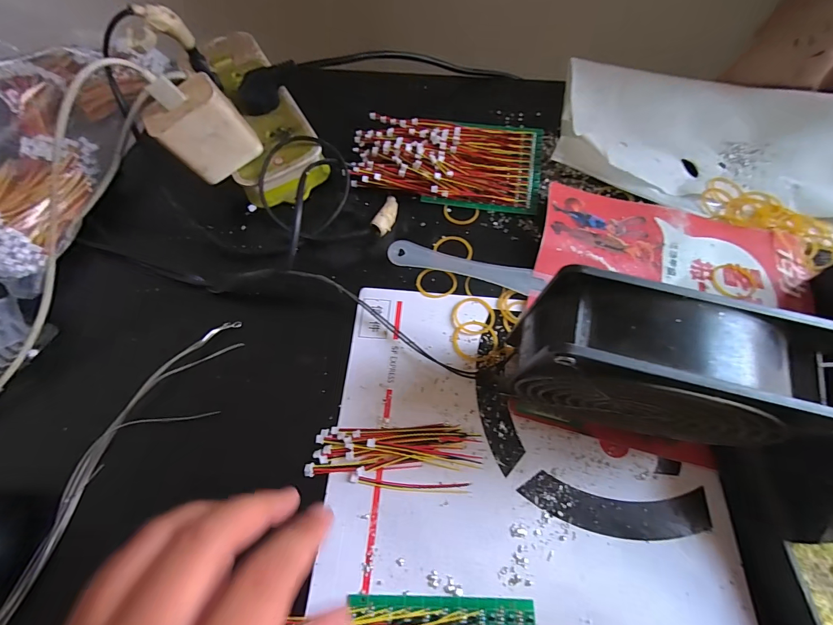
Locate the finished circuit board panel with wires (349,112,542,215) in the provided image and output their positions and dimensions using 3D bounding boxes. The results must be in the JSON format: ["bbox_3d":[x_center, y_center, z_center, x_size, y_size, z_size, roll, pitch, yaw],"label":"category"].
[{"bbox_3d":[0.027,-0.137,0.331,0.163,0.018,0.087,8,66,3],"label":"finished circuit board panel with wires"}]

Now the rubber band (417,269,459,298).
[{"bbox_3d":[0.015,-0.022,0.288,0.031,0.005,0.026,9,68,3],"label":"rubber band"}]

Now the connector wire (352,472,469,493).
[{"bbox_3d":[-0.004,0.105,0.229,0.073,0.004,0.007,5,66,2],"label":"connector wire"}]

